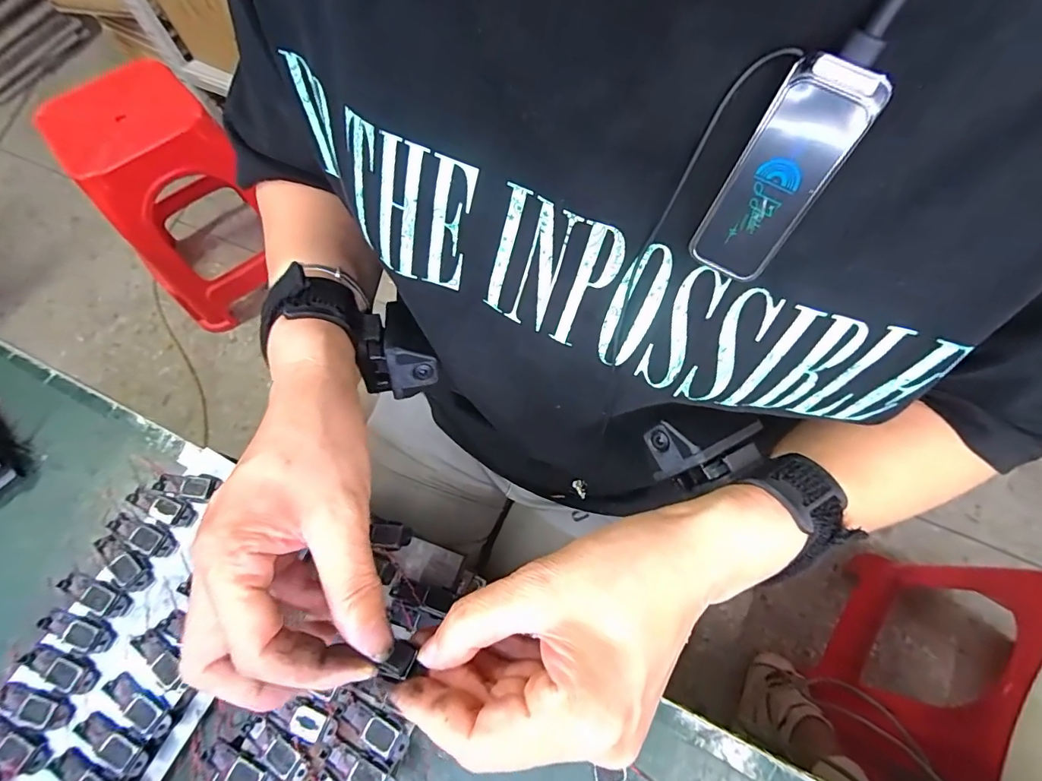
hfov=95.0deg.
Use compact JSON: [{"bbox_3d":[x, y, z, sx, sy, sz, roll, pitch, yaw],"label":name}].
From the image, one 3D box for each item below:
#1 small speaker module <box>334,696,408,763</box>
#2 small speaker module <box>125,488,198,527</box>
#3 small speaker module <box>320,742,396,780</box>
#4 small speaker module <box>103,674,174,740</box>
[{"bbox_3d":[-0.074,0.169,0.238,0.039,0.004,0.015,28,71,14],"label":"small speaker module"},{"bbox_3d":[-0.214,0.069,0.281,0.042,0.004,0.014,13,68,8],"label":"small speaker module"},{"bbox_3d":[-0.080,0.186,0.232,0.040,0.004,0.013,21,60,12],"label":"small speaker module"},{"bbox_3d":[-0.199,0.164,0.247,0.039,0.004,0.016,41,74,4],"label":"small speaker module"}]

